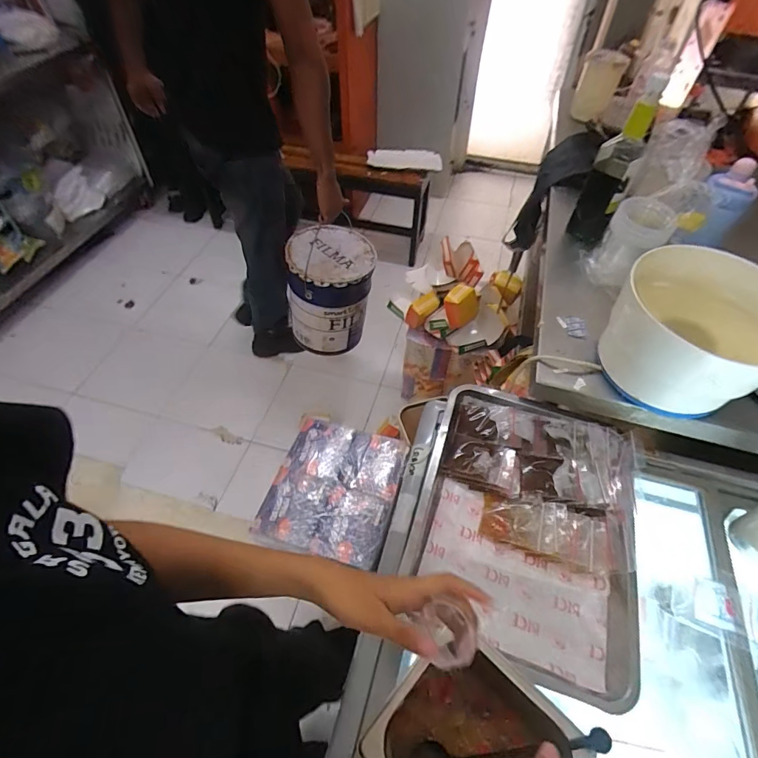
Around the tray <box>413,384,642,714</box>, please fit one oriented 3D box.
[{"bbox_3d":[0.212,0.198,0.618,0.279,0.045,0.384,14,53,10],"label":"tray"}]

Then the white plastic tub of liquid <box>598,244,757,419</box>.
[{"bbox_3d":[0.432,-0.059,0.598,0.209,0.136,0.181,36,59,24],"label":"white plastic tub of liquid"}]

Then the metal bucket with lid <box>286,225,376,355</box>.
[{"bbox_3d":[-0.166,-0.318,1.528,0.277,0.349,0.301,1,51,-1],"label":"metal bucket with lid"}]

